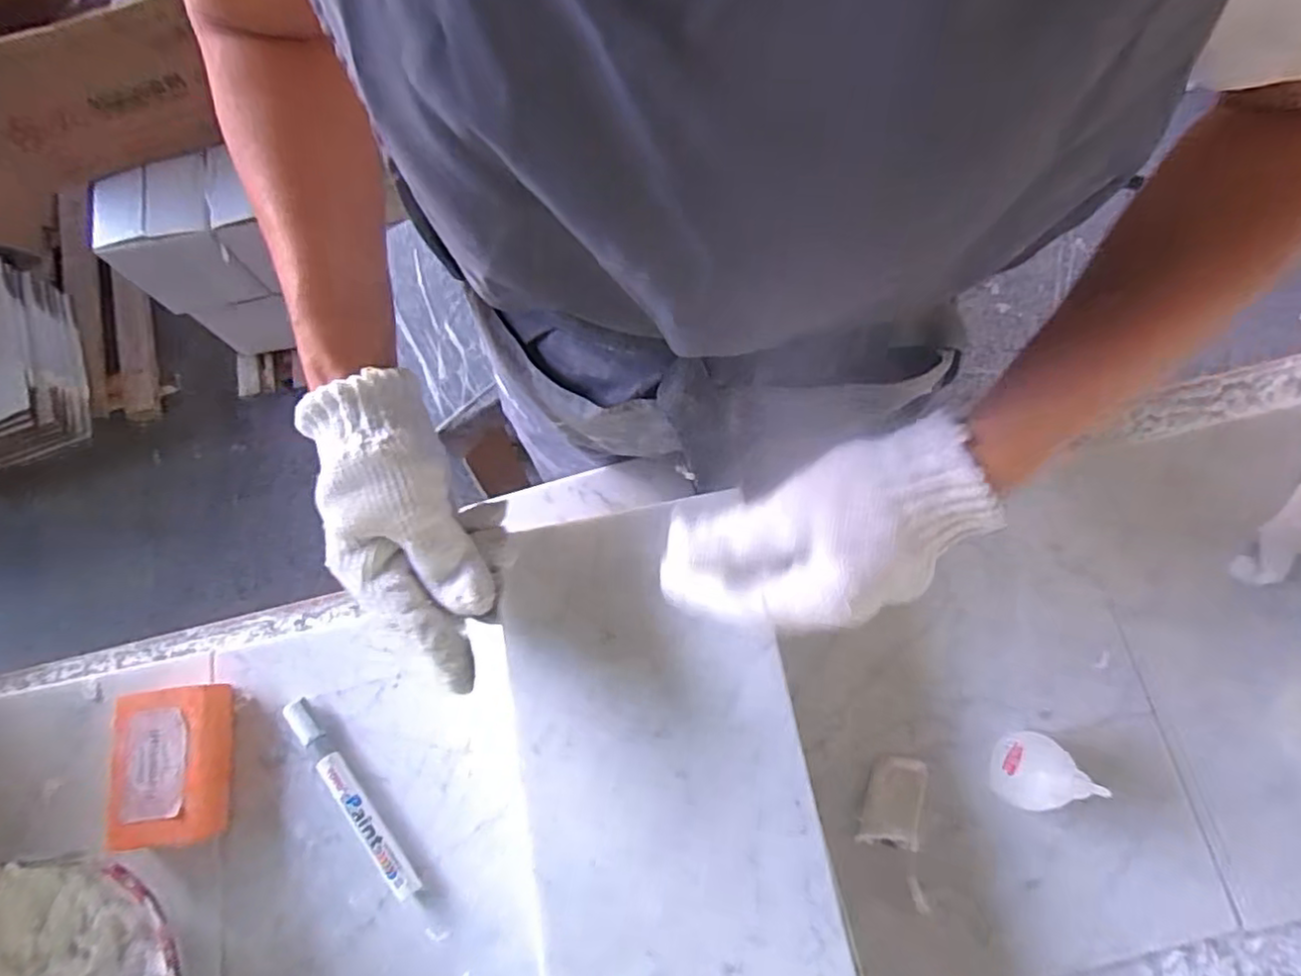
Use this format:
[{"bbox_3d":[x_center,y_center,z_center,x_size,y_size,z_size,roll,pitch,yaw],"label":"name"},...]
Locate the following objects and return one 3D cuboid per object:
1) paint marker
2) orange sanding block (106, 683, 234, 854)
[{"bbox_3d":[-0.193,0.197,0.424,0.015,0.016,0.143,-39,78,-10],"label":"paint marker"},{"bbox_3d":[-0.310,0.179,0.425,0.059,0.033,0.093,-6,74,-2],"label":"orange sanding block"}]

